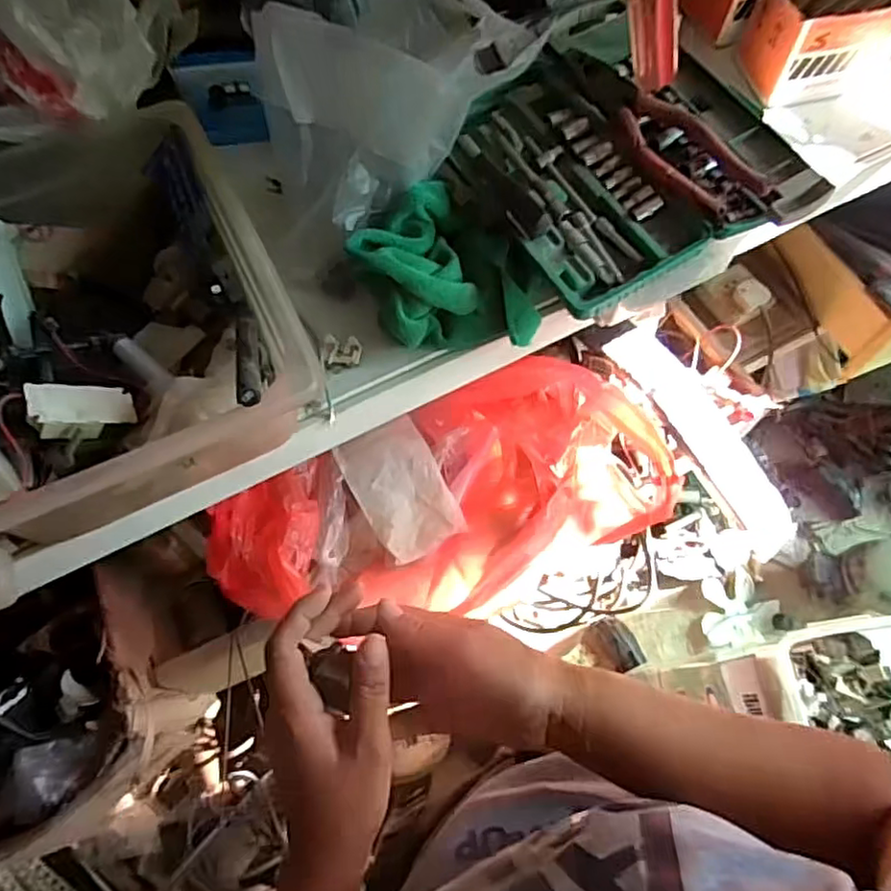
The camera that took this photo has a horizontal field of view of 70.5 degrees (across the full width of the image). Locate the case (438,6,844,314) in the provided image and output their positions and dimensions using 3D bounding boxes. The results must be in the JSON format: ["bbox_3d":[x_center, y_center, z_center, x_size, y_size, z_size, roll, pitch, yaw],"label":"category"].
[{"bbox_3d":[0.136,-0.234,0.493,0.223,0.038,0.241,-29,70,-12],"label":"case"}]

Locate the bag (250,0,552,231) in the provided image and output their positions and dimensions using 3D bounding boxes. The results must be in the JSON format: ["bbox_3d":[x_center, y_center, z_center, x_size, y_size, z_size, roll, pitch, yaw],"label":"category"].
[{"bbox_3d":[-0.030,-0.270,0.462,0.118,0.120,0.191,39,72,15],"label":"bag"}]

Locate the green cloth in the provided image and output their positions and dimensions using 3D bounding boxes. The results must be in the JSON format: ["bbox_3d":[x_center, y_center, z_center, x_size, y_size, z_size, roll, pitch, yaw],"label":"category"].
[{"bbox_3d":[0.001,-0.146,0.508,0.142,0.076,0.116,-3,67,-1],"label":"green cloth"}]

